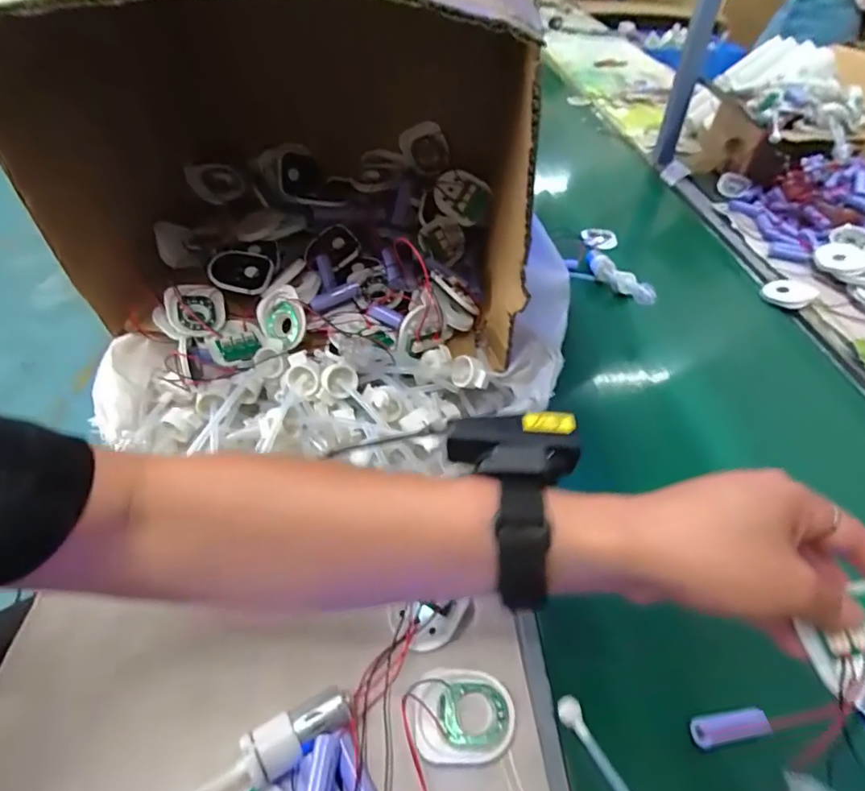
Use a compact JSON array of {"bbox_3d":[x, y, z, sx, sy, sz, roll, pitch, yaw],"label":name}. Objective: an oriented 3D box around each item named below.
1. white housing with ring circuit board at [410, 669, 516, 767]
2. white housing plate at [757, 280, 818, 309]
[{"bbox_3d":[0.018,0.186,0.304,0.058,0.009,0.047,1,43,1],"label":"white housing with ring circuit board"},{"bbox_3d":[0.454,-0.130,0.667,0.058,0.013,0.054,0,43,0],"label":"white housing plate"}]

